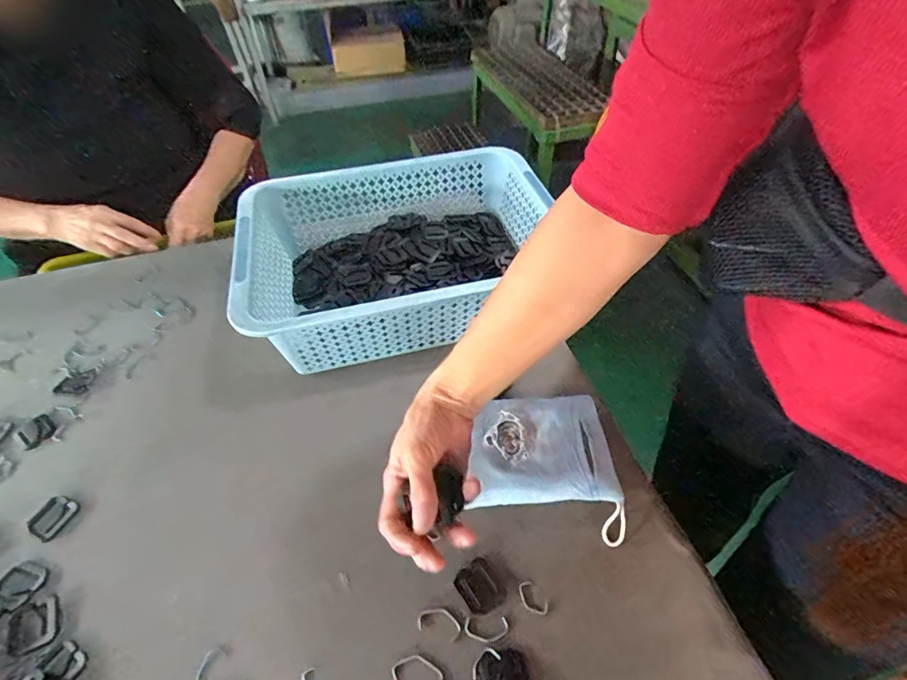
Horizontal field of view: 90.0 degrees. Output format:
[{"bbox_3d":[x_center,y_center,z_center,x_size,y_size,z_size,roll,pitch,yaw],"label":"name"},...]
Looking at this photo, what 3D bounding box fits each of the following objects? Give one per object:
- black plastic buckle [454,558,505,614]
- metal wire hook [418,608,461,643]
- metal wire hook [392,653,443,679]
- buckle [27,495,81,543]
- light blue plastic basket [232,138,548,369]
[{"bbox_3d":[0.022,0.211,0.389,0.034,0.004,0.038,-27,53,-20],"label":"black plastic buckle"},{"bbox_3d":[-0.011,0.231,0.371,0.035,0.004,0.020,13,52,13],"label":"metal wire hook"},{"bbox_3d":[-0.028,0.255,0.352,0.040,0.004,0.019,0,50,3],"label":"metal wire hook"},{"bbox_3d":[-0.384,0.169,0.434,0.034,0.004,0.038,22,54,21],"label":"buckle"},{"bbox_3d":[-0.064,-0.115,0.594,0.395,0.113,0.292,-16,50,-11],"label":"light blue plastic basket"}]

